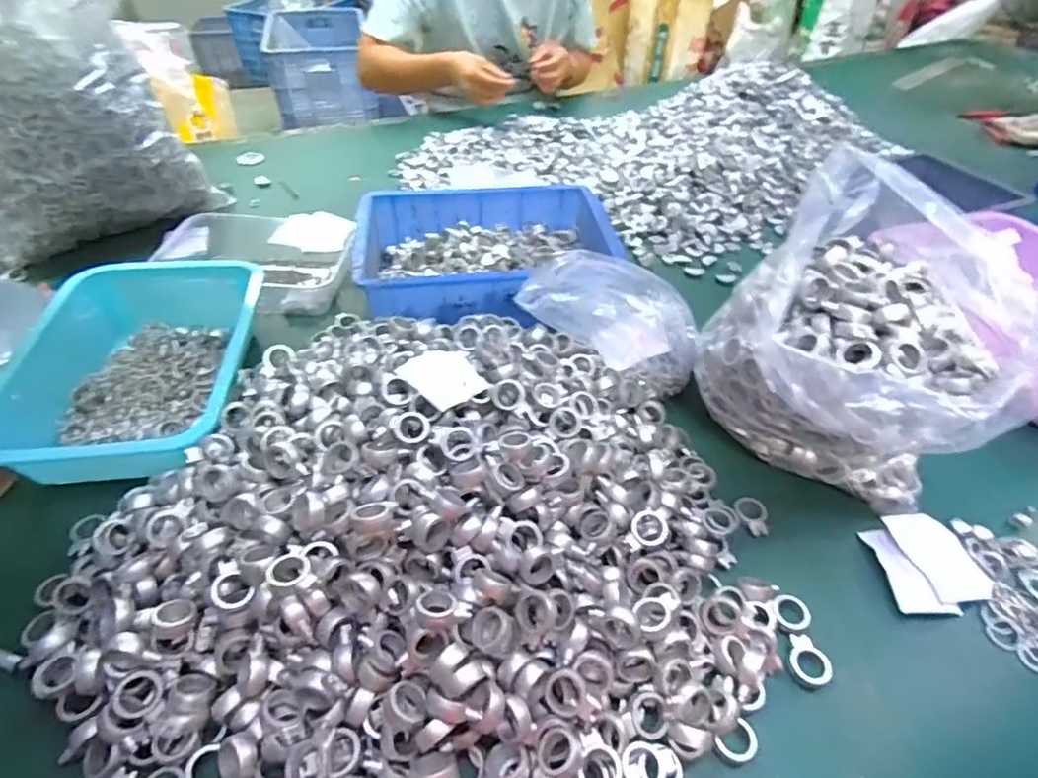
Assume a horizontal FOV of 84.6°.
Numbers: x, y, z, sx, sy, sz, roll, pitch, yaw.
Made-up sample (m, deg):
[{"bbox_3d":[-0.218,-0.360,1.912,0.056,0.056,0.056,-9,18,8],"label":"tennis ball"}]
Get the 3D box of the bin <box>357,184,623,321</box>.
[{"bbox_3d":[-0.040,-0.159,0.697,0.295,0.086,0.199,-7,46,-7],"label":"bin"}]

